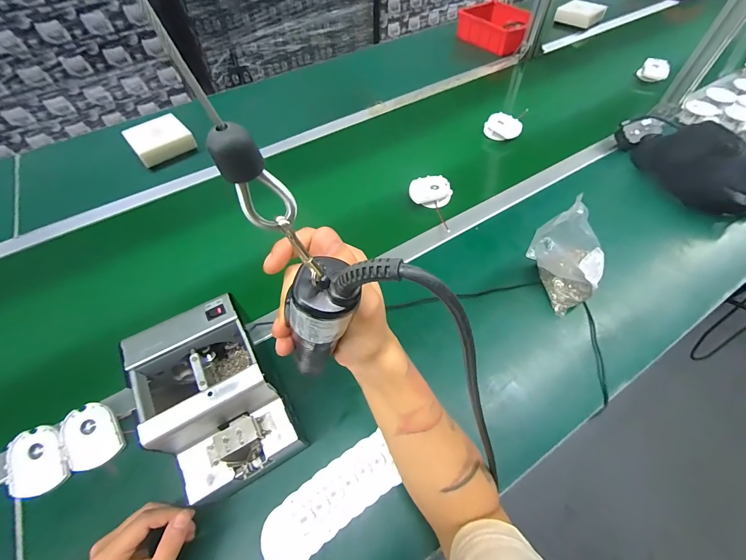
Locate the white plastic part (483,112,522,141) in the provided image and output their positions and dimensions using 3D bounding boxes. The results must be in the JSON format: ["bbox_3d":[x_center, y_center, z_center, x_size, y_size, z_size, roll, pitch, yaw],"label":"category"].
[{"bbox_3d":[0.324,-0.381,0.821,0.086,0.032,0.062,22,59,16],"label":"white plastic part"}]

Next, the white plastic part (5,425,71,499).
[{"bbox_3d":[-0.413,0.223,0.404,0.063,0.008,0.075,-16,78,-13],"label":"white plastic part"}]

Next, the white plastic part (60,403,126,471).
[{"bbox_3d":[-0.362,0.201,0.426,0.058,0.012,0.076,-18,81,-21],"label":"white plastic part"}]

